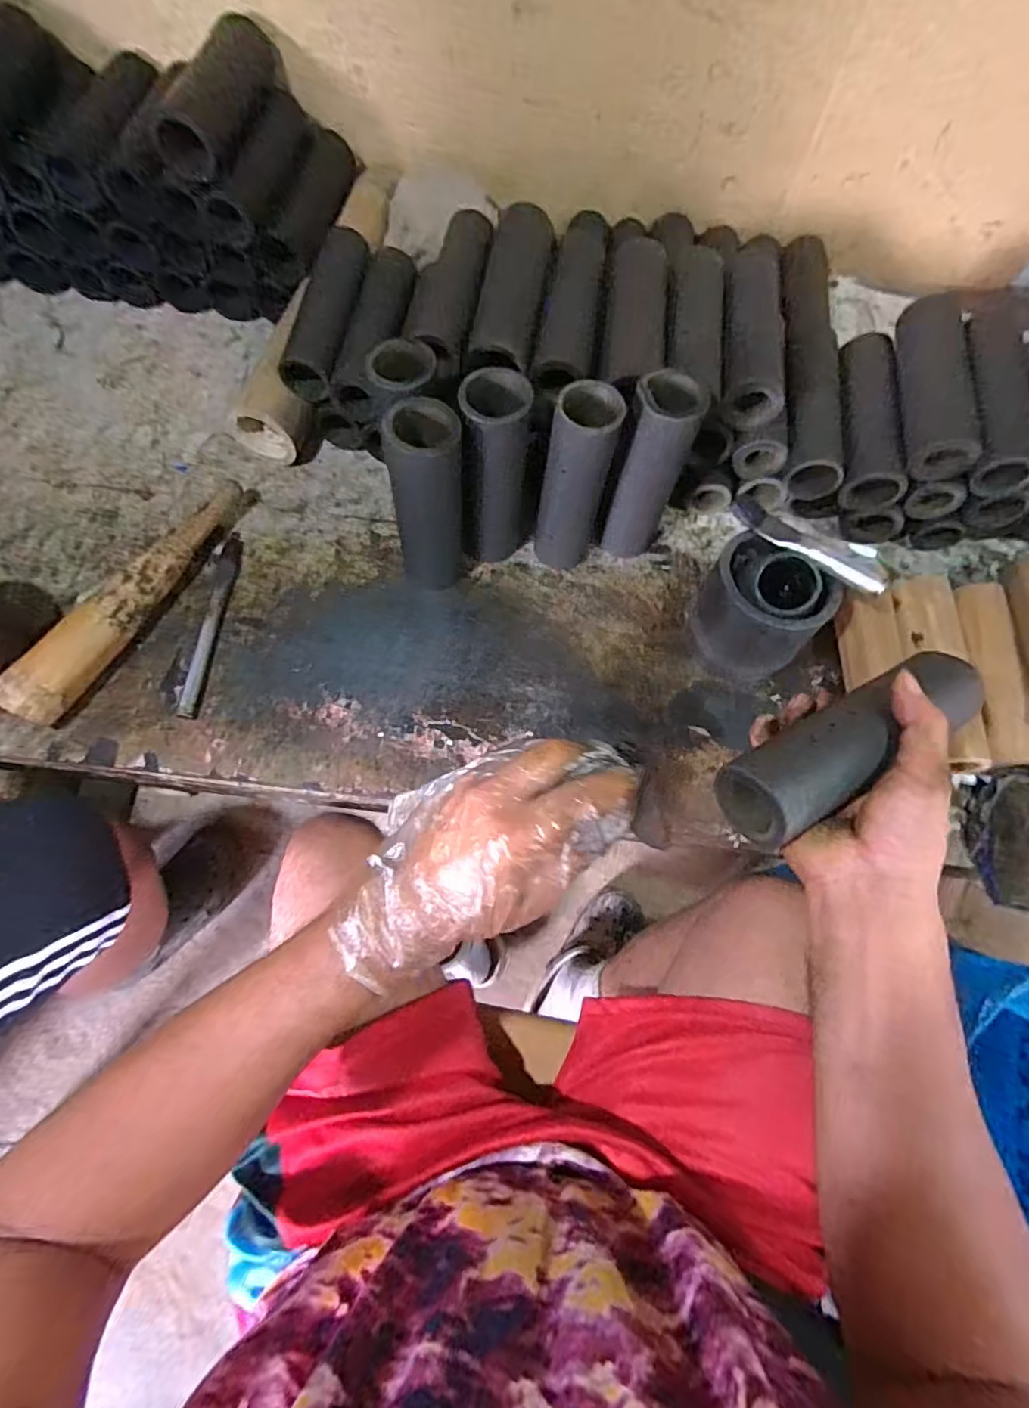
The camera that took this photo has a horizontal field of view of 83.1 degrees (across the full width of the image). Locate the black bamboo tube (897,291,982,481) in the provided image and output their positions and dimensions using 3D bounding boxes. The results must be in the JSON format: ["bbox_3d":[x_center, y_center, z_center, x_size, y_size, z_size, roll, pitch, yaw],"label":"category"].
[{"bbox_3d":[0.395,-0.304,0.550,0.051,0.043,0.196,9,67,1],"label":"black bamboo tube"}]

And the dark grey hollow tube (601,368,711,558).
[{"bbox_3d":[0.121,-0.207,0.533,0.056,0.178,0.053,22,68,6],"label":"dark grey hollow tube"}]

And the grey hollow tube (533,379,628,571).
[{"bbox_3d":[0.053,-0.192,0.520,0.053,0.179,0.047,13,67,3],"label":"grey hollow tube"}]

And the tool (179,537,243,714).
[{"bbox_3d":[-0.283,-0.079,0.545,0.019,0.009,0.193,3,67,-2],"label":"tool"}]

